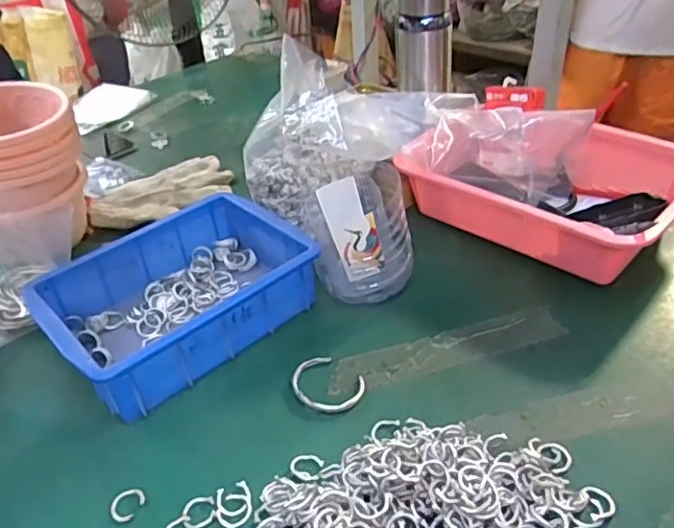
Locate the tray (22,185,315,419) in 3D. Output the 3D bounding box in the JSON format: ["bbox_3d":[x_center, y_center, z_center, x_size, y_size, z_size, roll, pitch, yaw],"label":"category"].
[{"bbox_3d":[-0.158,0.033,0.600,0.236,0.079,0.170,-30,42,-30],"label":"tray"}]

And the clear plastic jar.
[{"bbox_3d":[0.024,-0.028,0.625,0.098,0.116,0.093,-12,36,-8],"label":"clear plastic jar"}]

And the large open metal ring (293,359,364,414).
[{"bbox_3d":[-0.010,0.109,0.534,0.069,0.005,0.055,21,43,32],"label":"large open metal ring"}]

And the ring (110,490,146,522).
[{"bbox_3d":[-0.160,0.184,0.456,0.025,0.006,0.024,-4,36,3],"label":"ring"}]

